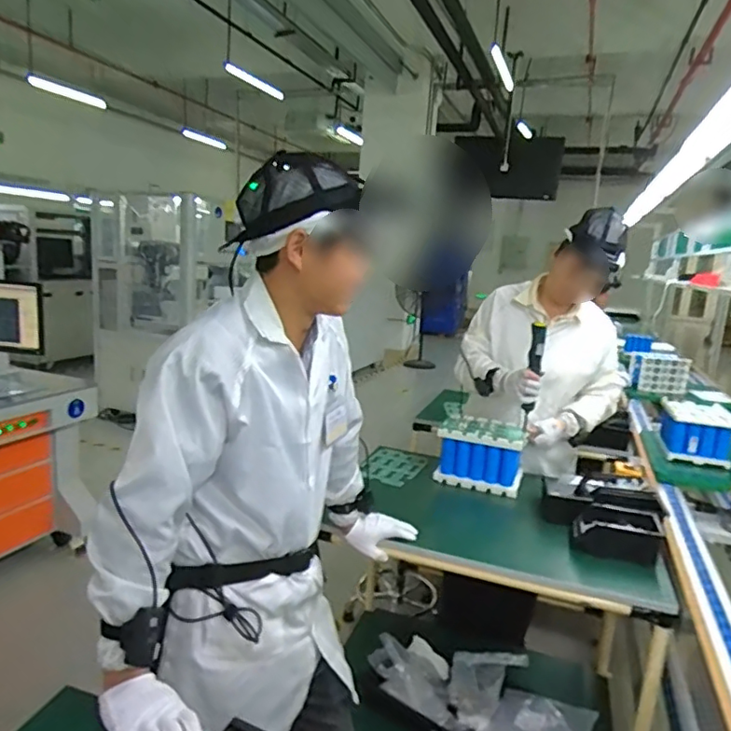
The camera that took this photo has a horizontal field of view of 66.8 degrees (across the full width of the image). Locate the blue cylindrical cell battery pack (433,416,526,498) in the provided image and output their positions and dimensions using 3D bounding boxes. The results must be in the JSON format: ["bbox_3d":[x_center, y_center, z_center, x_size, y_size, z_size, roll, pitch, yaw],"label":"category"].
[{"bbox_3d":[0.356,0.278,1.742,0.252,0.206,0.216,6,11,12],"label":"blue cylindrical cell battery pack"}]

